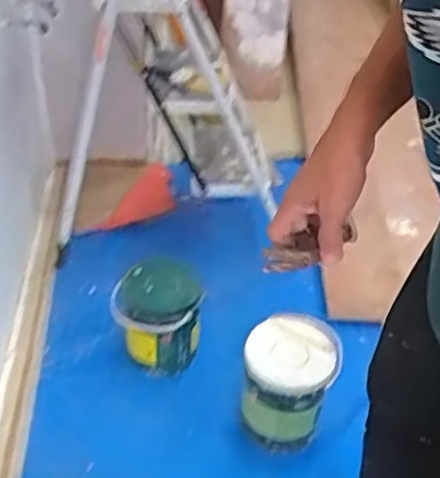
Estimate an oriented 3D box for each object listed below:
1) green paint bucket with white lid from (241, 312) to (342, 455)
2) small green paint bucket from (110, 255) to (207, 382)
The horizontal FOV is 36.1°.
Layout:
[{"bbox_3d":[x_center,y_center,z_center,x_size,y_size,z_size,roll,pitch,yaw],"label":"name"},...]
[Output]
[{"bbox_3d":[0.135,0.297,1.365,0.184,0.234,0.160,7,39,3],"label":"green paint bucket with white lid"},{"bbox_3d":[-0.144,0.167,1.544,0.193,0.220,0.203,2,37,-2],"label":"small green paint bucket"}]

